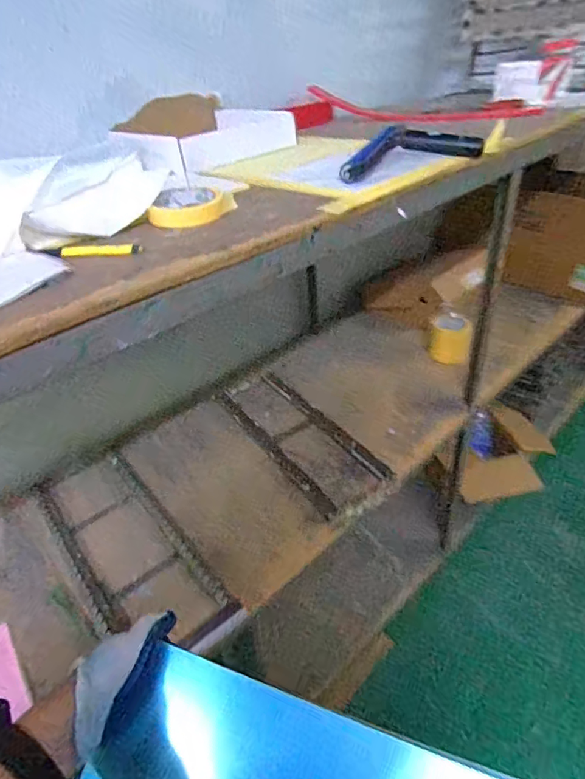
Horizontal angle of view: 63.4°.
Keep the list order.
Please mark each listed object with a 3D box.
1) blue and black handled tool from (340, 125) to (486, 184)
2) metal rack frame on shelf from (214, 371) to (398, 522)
[{"bbox_3d":[0.162,-0.366,0.721,0.246,0.049,0.091,-20,36,-18],"label":"blue and black handled tool"},{"bbox_3d":[0.001,0.096,1.132,0.184,0.022,0.533,-26,37,-25],"label":"metal rack frame on shelf"}]

